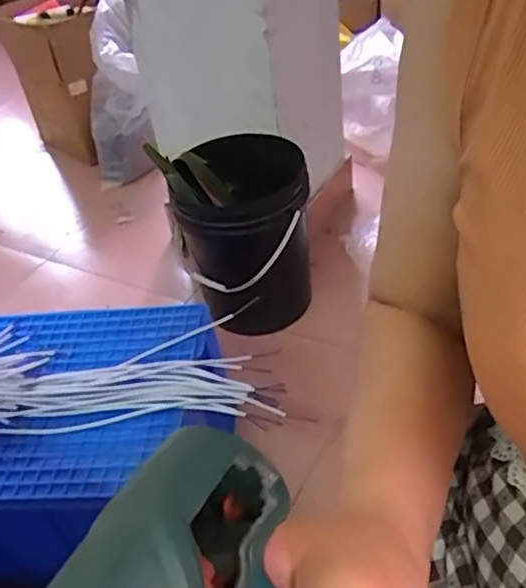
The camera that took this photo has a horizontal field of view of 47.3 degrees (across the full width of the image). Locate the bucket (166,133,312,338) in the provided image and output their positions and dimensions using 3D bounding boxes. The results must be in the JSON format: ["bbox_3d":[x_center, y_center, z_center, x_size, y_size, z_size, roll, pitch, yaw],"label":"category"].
[{"bbox_3d":[-0.047,-0.127,1.385,0.276,0.370,0.362,-16,41,-7],"label":"bucket"}]

